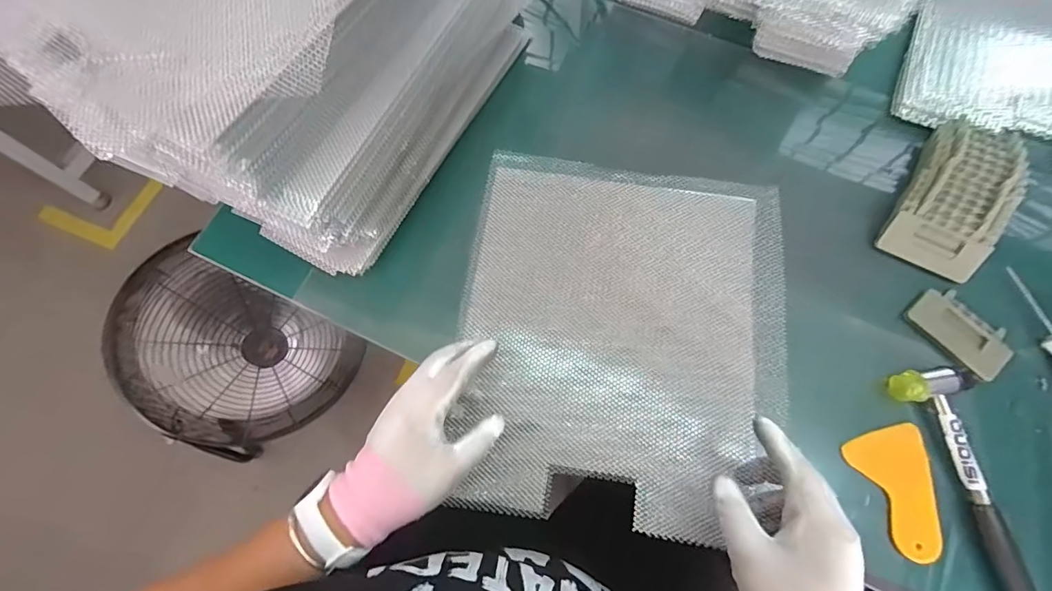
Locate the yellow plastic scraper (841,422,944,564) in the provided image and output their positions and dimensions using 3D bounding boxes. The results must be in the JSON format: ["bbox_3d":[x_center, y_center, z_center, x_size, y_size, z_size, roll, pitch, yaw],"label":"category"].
[{"bbox_3d":[0.327,0.165,0.399,0.071,0.008,0.101,-20,71,-6],"label":"yellow plastic scraper"}]

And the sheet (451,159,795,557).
[{"bbox_3d":[0.083,0.033,0.428,0.280,0.076,0.335,7,70,4],"label":"sheet"}]

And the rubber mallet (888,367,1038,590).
[{"bbox_3d":[0.379,0.180,0.381,0.057,0.022,0.243,-11,70,-3],"label":"rubber mallet"}]

